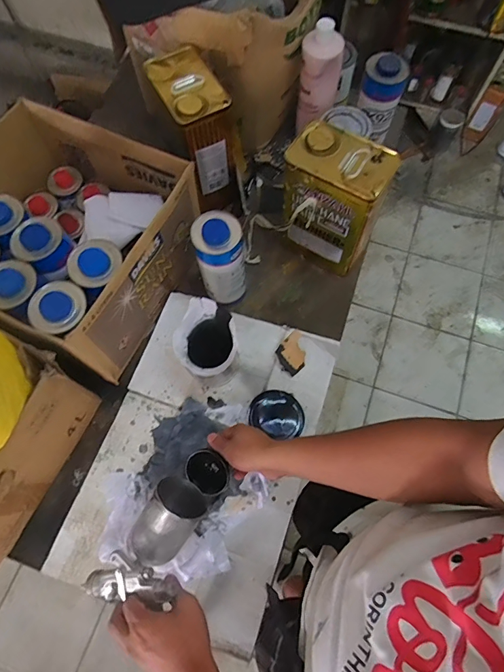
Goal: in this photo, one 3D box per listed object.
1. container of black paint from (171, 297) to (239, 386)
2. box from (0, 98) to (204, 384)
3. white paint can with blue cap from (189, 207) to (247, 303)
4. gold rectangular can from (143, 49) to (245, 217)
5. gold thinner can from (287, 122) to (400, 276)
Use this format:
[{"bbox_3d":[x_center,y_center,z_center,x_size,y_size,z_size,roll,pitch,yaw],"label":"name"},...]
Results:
[{"bbox_3d":[-0.076,0.022,0.707,0.107,0.128,0.108,0,69,1],"label":"container of black paint"},{"bbox_3d":[-0.338,-0.180,0.736,0.380,0.197,0.368,26,72,10],"label":"box"},{"bbox_3d":[-0.056,-0.133,0.728,0.087,0.179,0.085,-16,70,-5],"label":"white paint can with blue cap"},{"bbox_3d":[-0.104,-0.386,0.796,0.107,0.214,0.177,-33,72,-11],"label":"gold rectangular can"},{"bbox_3d":[0.142,-0.242,0.743,0.167,0.240,0.107,28,72,11],"label":"gold thinner can"}]

